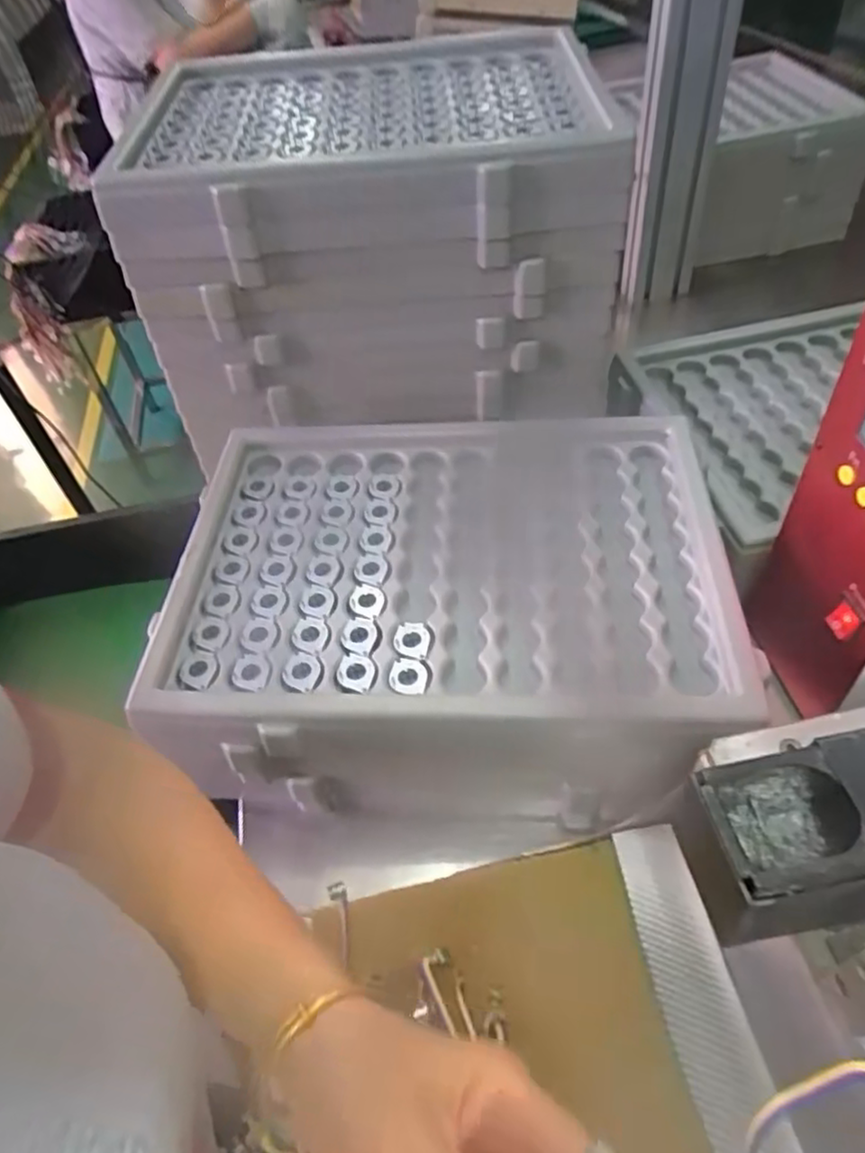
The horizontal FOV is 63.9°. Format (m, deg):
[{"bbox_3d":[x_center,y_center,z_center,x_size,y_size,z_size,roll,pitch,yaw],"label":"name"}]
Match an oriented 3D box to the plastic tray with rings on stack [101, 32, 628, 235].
[{"bbox_3d":[-0.055,-0.404,0.606,0.388,0.033,0.336,-5,48,4],"label":"plastic tray with rings on stack"}]

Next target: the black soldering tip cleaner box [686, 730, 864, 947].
[{"bbox_3d":[0.166,0.104,0.287,0.112,0.060,0.056,-14,48,-4],"label":"black soldering tip cleaner box"}]

